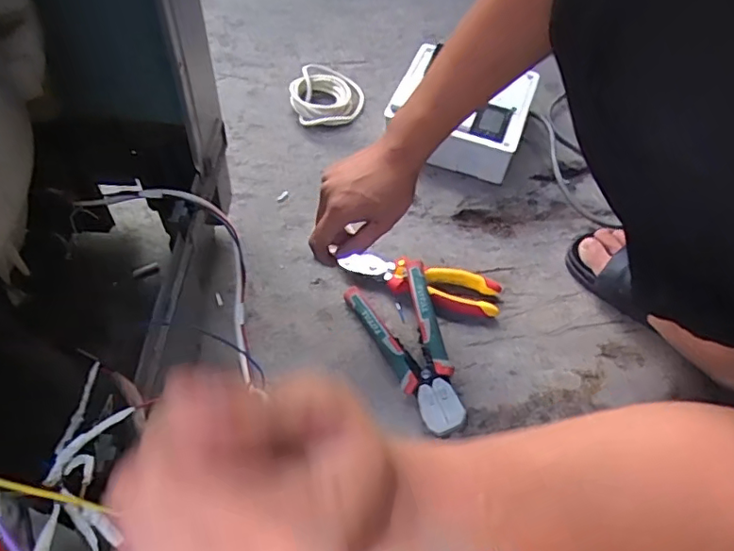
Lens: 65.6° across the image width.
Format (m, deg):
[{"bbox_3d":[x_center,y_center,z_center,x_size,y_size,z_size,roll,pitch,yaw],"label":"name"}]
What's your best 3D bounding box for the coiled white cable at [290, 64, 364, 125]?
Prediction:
[{"bbox_3d":[-0.060,-0.280,0.868,0.110,0.035,0.139,1,55,-6],"label":"coiled white cable"}]

